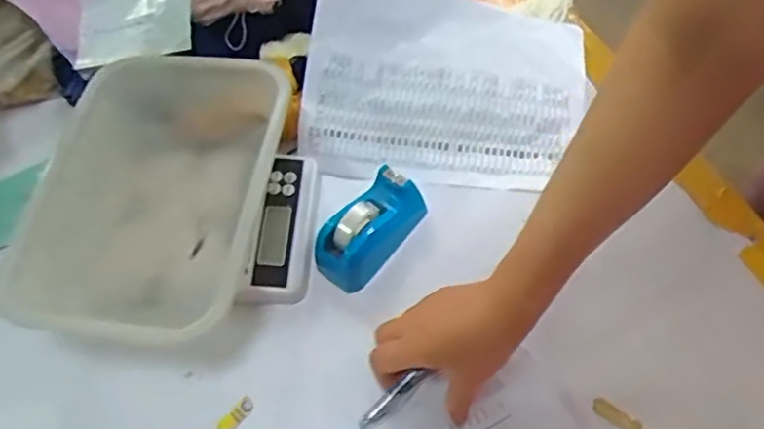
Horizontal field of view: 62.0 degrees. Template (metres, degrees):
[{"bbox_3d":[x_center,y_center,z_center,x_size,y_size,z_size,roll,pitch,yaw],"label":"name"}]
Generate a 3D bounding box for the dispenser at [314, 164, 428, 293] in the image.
[{"bbox_3d":[-0.013,0.011,0.596,0.054,0.060,0.114,36,70,22],"label":"dispenser"}]

